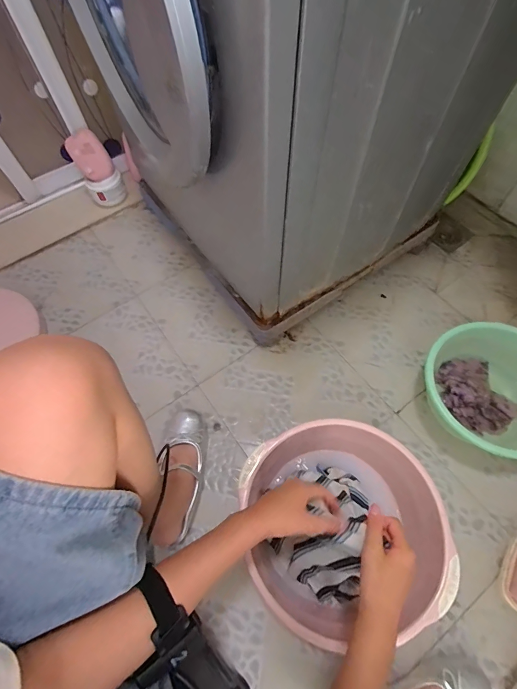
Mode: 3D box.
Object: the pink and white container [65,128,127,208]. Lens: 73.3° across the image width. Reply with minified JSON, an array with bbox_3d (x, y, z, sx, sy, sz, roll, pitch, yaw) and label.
[{"bbox_3d":[-0.419,-0.448,0.920,0.097,0.190,0.091,-23,65,-10],"label":"pink and white container"}]

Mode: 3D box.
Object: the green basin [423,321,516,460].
[{"bbox_3d":[0.447,0.097,0.687,0.244,0.122,0.256,-31,67,-14],"label":"green basin"}]

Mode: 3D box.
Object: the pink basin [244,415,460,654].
[{"bbox_3d":[0.132,0.292,0.583,0.290,0.139,0.287,0,63,1],"label":"pink basin"}]

